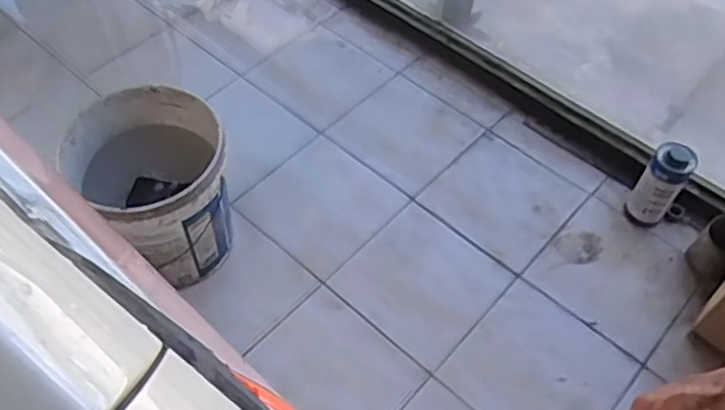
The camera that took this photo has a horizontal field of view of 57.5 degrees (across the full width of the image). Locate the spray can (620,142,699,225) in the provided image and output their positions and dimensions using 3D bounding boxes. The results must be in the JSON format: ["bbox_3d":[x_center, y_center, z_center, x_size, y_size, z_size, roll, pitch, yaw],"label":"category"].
[{"bbox_3d":[0.636,-0.036,1.426,0.083,0.215,0.080,1,54,-1],"label":"spray can"}]

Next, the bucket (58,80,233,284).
[{"bbox_3d":[-0.395,-0.037,1.333,0.274,0.289,0.287,1,54,-1],"label":"bucket"}]

